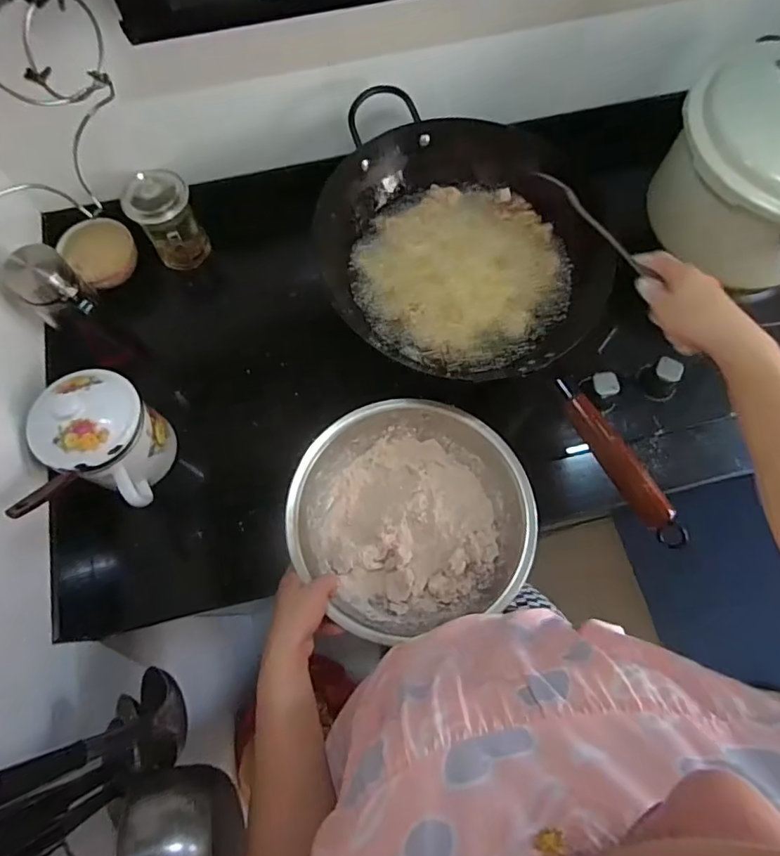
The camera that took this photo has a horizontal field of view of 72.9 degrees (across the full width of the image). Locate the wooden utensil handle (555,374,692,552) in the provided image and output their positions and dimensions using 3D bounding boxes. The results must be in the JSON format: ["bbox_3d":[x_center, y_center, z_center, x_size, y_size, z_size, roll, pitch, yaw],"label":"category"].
[{"bbox_3d":[0.237,0.034,0.549,0.030,0.023,0.196,-28,73,-9],"label":"wooden utensil handle"}]

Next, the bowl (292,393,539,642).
[{"bbox_3d":[0.025,0.103,0.639,0.271,0.080,0.256,0,71,0],"label":"bowl"}]

